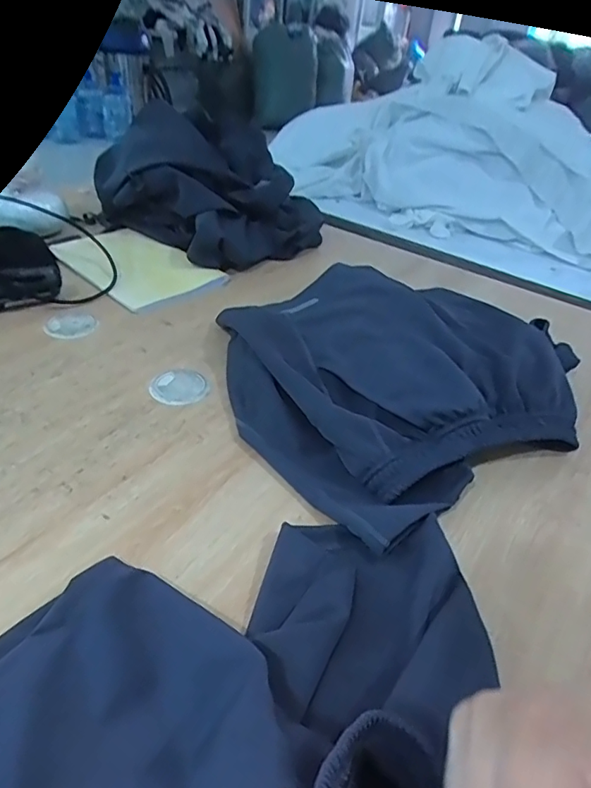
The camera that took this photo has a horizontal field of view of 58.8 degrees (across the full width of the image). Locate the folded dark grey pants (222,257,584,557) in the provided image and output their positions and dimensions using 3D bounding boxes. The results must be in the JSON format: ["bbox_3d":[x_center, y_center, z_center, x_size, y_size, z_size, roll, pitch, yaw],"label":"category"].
[{"bbox_3d":[0.119,-0.041,0.628,0.410,0.076,0.378,-18,44,-29],"label":"folded dark grey pants"}]

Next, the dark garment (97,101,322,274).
[{"bbox_3d":[-0.145,-0.348,0.908,0.298,0.170,0.263,28,42,25],"label":"dark garment"}]

